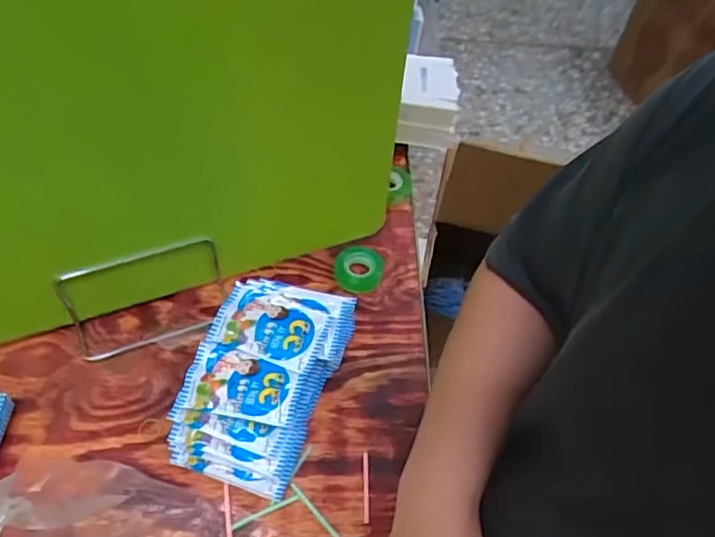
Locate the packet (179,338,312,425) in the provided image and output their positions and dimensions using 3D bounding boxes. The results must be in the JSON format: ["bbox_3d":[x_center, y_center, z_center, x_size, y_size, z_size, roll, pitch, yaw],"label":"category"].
[{"bbox_3d":[-0.099,0.101,0.538,0.103,0.013,0.059,12,53,4],"label":"packet"}]

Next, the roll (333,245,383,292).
[{"bbox_3d":[0.001,-0.002,0.666,0.051,0.015,0.057,8,53,1],"label":"roll"}]

